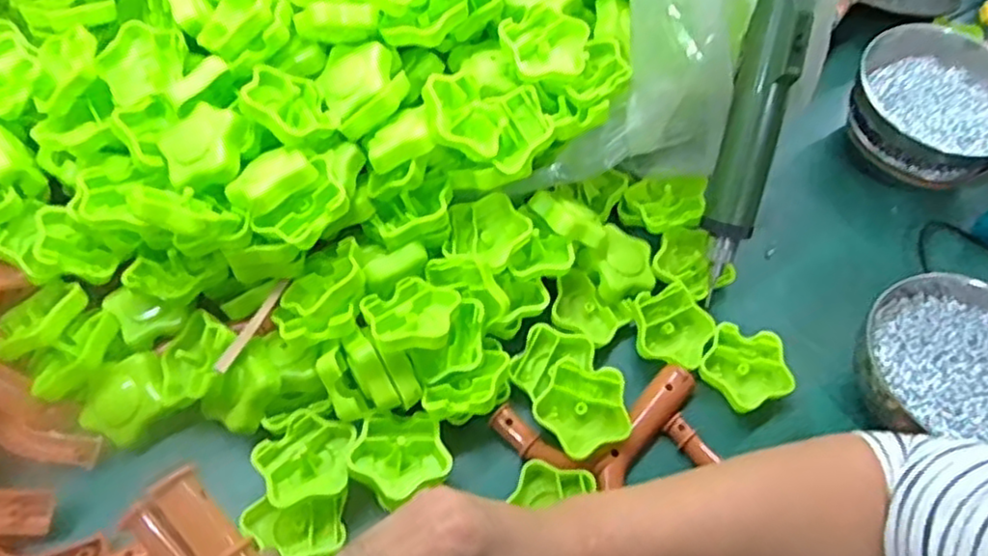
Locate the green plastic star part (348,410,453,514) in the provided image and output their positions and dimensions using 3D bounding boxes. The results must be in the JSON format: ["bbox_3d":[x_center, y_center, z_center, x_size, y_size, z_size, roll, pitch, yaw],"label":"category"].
[{"bbox_3d":[-0.067,0.125,0.480,0.064,0.022,0.062,-18,60,-12],"label":"green plastic star part"}]

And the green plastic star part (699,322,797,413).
[{"bbox_3d":[0.200,0.069,0.546,0.069,0.015,0.068,-20,61,-13],"label":"green plastic star part"}]

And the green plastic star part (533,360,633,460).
[{"bbox_3d":[0.065,0.096,0.509,0.066,0.024,0.062,-6,58,-5],"label":"green plastic star part"}]

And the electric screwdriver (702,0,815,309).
[{"bbox_3d":[0.204,-0.119,0.540,0.041,0.271,0.041,11,21,6],"label":"electric screwdriver"}]

